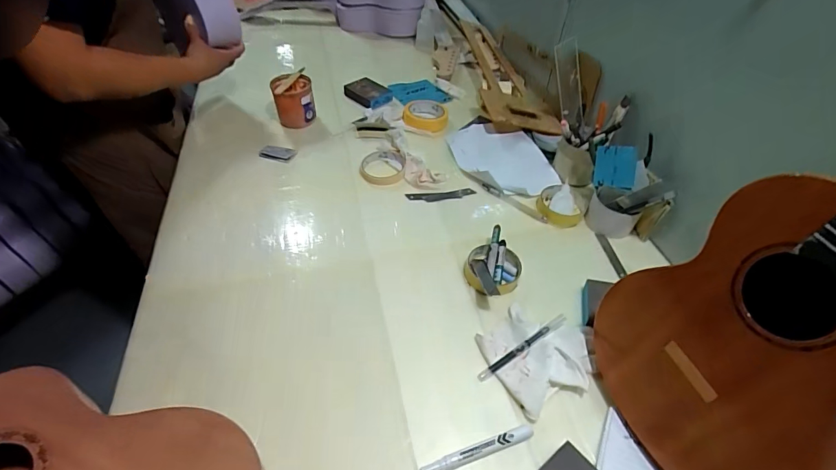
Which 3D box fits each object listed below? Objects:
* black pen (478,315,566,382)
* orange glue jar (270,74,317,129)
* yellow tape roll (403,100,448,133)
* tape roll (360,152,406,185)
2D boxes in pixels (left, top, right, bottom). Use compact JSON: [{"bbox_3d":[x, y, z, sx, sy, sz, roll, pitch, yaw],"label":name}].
[{"bbox_3d":[0.135,0.141,0.523,0.139,0.012,0.010,-24,51,-23],"label":"black pen"},{"bbox_3d":[-0.261,-0.282,0.875,0.079,0.087,0.070,-12,47,-12],"label":"orange glue jar"},{"bbox_3d":[0.016,-0.263,0.911,0.094,0.033,0.094,1,46,-1],"label":"yellow tape roll"},{"bbox_3d":[-0.066,-0.128,0.781,0.084,0.026,0.081,1,46,-1],"label":"tape roll"}]

